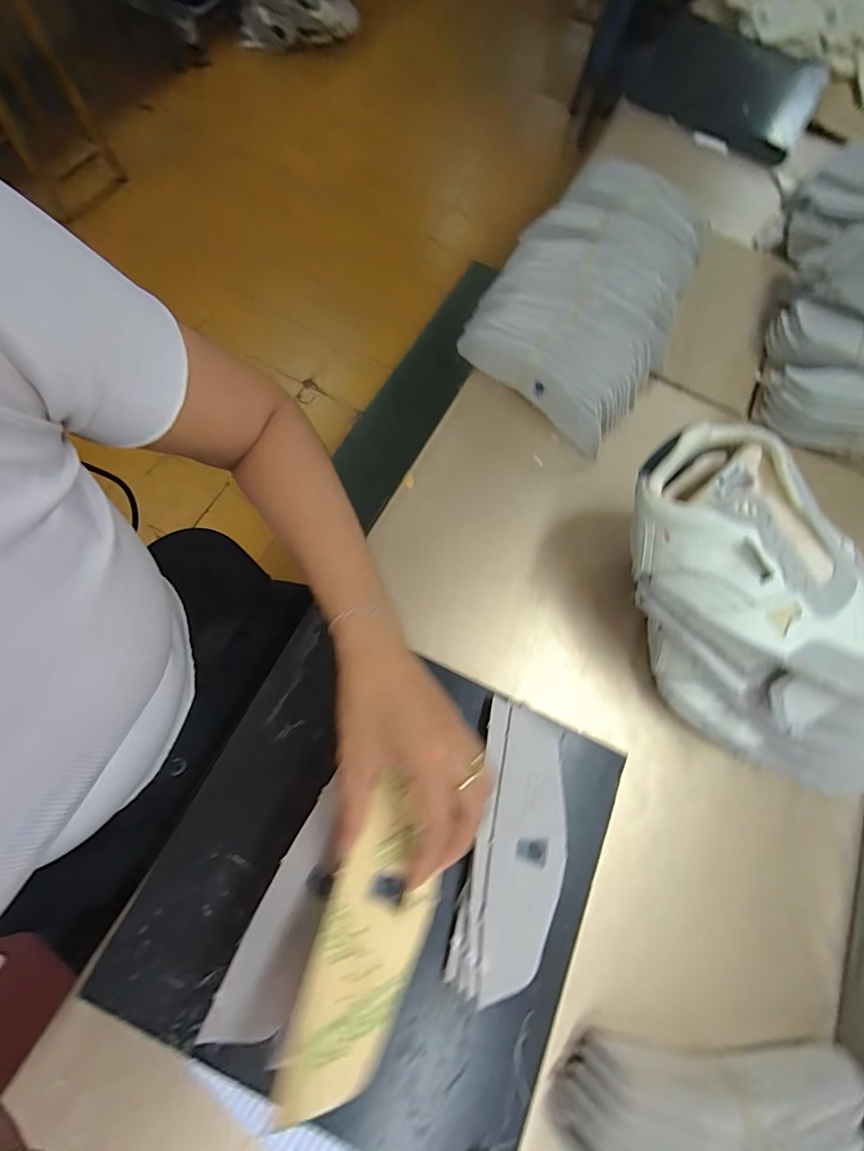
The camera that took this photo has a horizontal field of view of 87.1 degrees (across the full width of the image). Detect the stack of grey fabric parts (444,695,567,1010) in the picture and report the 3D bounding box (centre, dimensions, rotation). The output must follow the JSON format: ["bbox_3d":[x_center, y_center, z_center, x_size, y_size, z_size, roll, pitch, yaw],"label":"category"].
[{"bbox_3d":[0.063,0.198,0.341,0.067,0.017,0.193,14,69,-1],"label":"stack of grey fabric parts"}]

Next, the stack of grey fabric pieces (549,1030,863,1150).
[{"bbox_3d":[0.192,0.378,0.299,0.212,0.054,0.095,6,68,-2],"label":"stack of grey fabric pieces"}]

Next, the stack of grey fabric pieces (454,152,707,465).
[{"bbox_3d":[0.202,-0.362,0.572,0.221,0.067,0.423,26,69,3],"label":"stack of grey fabric pieces"}]

